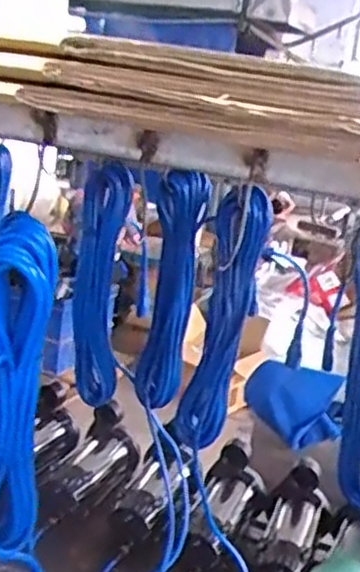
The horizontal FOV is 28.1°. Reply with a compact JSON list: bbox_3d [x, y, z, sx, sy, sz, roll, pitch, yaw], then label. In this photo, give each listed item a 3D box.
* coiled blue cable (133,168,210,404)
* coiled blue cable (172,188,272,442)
[{"bbox_3d":[-0.013,0.007,1.015,0.067,0.340,0.064,6,16,-3],"label":"coiled blue cable"},{"bbox_3d":[0.058,0.046,0.982,0.083,0.358,0.062,8,16,1],"label":"coiled blue cable"}]

